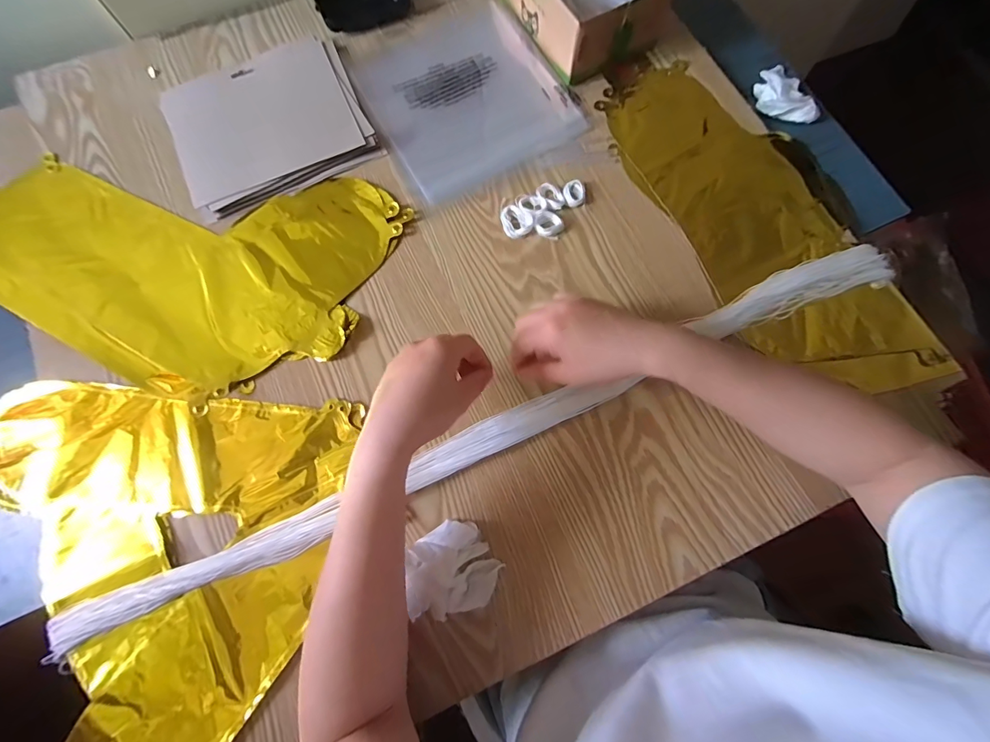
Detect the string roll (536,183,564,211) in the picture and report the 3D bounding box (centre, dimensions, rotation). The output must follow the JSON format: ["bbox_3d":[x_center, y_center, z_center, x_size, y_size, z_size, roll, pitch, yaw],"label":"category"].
[{"bbox_3d":[0.060,-0.185,0.447,0.032,0.009,0.021,41,79,11],"label":"string roll"}]

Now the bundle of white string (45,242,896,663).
[{"bbox_3d":[0.012,0.050,0.383,0.817,0.020,0.041,-24,76,-6],"label":"bundle of white string"}]

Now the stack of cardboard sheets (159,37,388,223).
[{"bbox_3d":[-0.255,-0.281,0.475,0.206,0.011,0.181,-24,76,-6],"label":"stack of cardboard sheets"}]

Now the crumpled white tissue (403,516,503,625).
[{"bbox_3d":[-0.040,0.171,0.355,0.079,0.015,0.071,-34,77,-8],"label":"crumpled white tissue"}]

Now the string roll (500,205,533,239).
[{"bbox_3d":[0.022,-0.156,0.436,0.030,0.008,0.037,-19,75,-4],"label":"string roll"}]

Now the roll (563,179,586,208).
[{"bbox_3d":[0.084,-0.188,0.446,0.023,0.009,0.029,-4,75,0],"label":"roll"}]

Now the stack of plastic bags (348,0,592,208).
[{"bbox_3d":[-0.037,-0.327,0.492,0.216,0.008,0.237,-28,76,-7],"label":"stack of plastic bags"}]

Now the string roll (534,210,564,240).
[{"bbox_3d":[0.056,-0.153,0.438,0.030,0.007,0.027,26,77,7],"label":"string roll"}]

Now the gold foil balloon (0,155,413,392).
[{"bbox_3d":[-0.334,-0.105,0.429,0.440,0.015,0.229,6,75,2],"label":"gold foil balloon"}]

